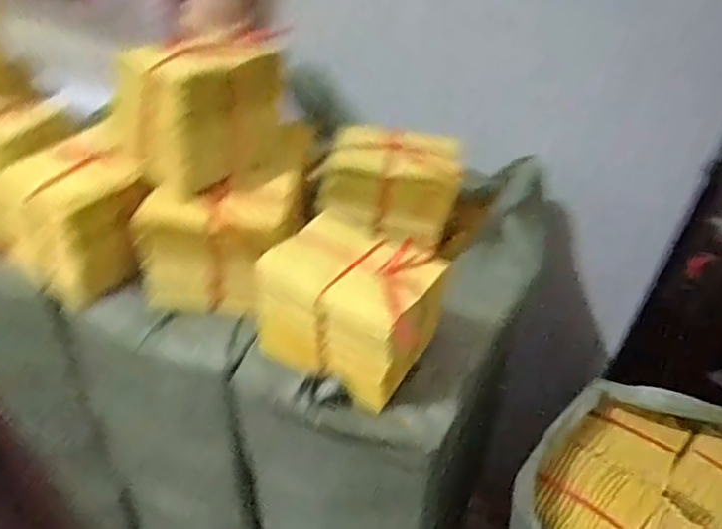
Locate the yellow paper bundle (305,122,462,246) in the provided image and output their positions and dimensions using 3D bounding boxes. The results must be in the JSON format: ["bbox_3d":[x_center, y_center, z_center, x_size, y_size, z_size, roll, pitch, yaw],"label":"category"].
[{"bbox_3d":[0.036,-0.112,0.849,0.180,0.122,0.112,9,42,3],"label":"yellow paper bundle"}]

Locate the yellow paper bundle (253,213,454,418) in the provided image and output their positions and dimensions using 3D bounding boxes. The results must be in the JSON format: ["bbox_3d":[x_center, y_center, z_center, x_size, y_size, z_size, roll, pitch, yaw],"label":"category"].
[{"bbox_3d":[-0.013,0.044,0.674,0.153,0.131,0.111,24,45,18],"label":"yellow paper bundle"}]

